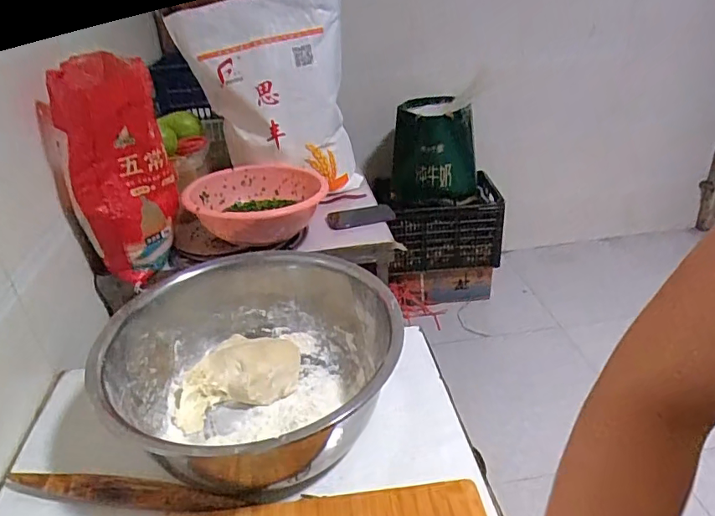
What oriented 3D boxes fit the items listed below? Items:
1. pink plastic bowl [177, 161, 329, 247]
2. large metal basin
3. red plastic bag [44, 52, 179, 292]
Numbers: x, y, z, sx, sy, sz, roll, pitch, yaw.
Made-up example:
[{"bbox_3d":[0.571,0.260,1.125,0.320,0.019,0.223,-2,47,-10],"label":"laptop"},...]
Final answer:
[{"bbox_3d":[-0.214,-0.113,1.075,0.294,0.104,0.289,-3,30,2],"label":"pink plastic bowl"},{"bbox_3d":[-0.134,0.147,0.699,0.359,0.168,0.391,-5,32,3],"label":"large metal basin"},{"bbox_3d":[-0.450,-0.178,0.977,0.160,0.368,0.203,-4,30,0],"label":"red plastic bag"}]

